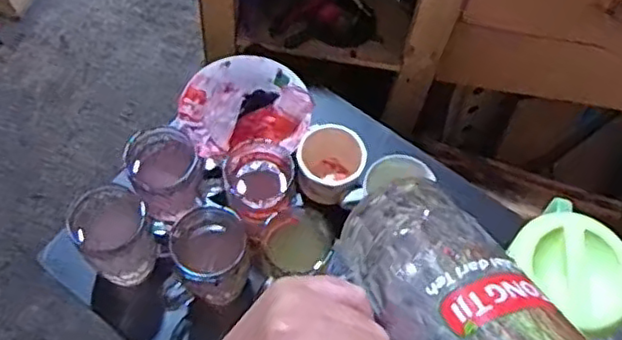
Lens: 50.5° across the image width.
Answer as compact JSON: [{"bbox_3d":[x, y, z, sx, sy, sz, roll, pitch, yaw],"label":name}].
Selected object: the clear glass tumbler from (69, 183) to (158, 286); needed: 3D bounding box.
[{"bbox_3d":[-0.206,0.067,0.693,0.072,0.092,0.077,1,62,-2],"label":"clear glass tumbler"}]

